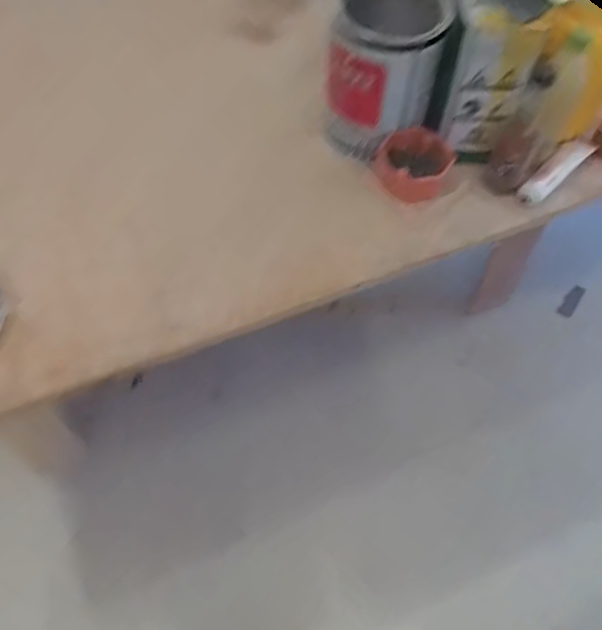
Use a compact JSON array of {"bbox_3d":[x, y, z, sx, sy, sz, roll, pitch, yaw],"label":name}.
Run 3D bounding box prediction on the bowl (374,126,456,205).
[{"bbox_3d":[0.162,-0.209,0.906,0.109,0.050,0.114,10,57,6],"label":"bowl"}]

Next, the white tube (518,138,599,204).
[{"bbox_3d":[0.383,-0.218,0.933,0.039,0.025,0.168,39,64,22],"label":"white tube"}]

